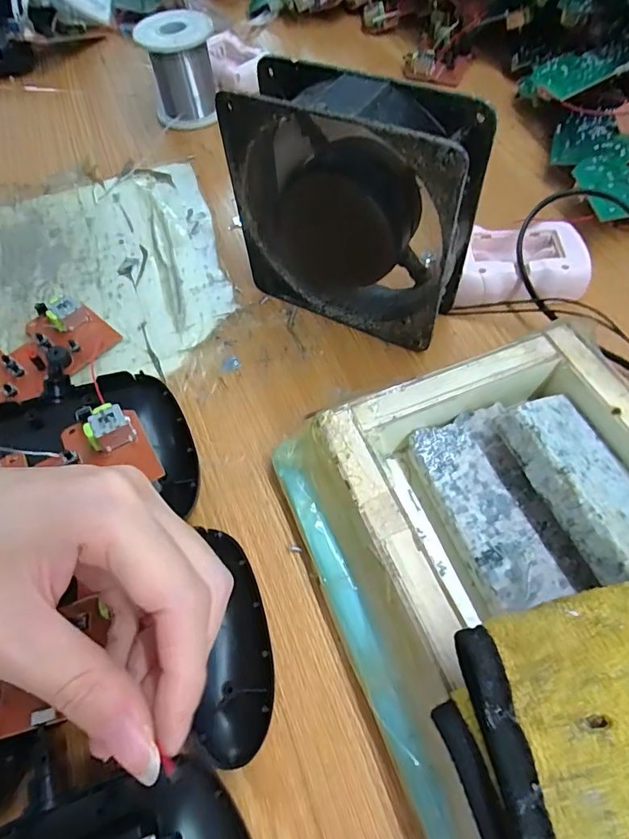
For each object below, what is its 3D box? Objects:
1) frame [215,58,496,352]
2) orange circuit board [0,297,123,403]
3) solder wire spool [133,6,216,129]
[{"bbox_3d":[0.019,-0.107,0.257,0.122,0.122,0.040,25,64,17],"label":"frame"},{"bbox_3d":[-0.166,-0.038,0.287,0.062,0.017,0.088,34,67,21],"label":"orange circuit board"},{"bbox_3d":[-0.110,-0.291,0.409,0.061,0.065,0.060,-13,60,-5],"label":"solder wire spool"}]

